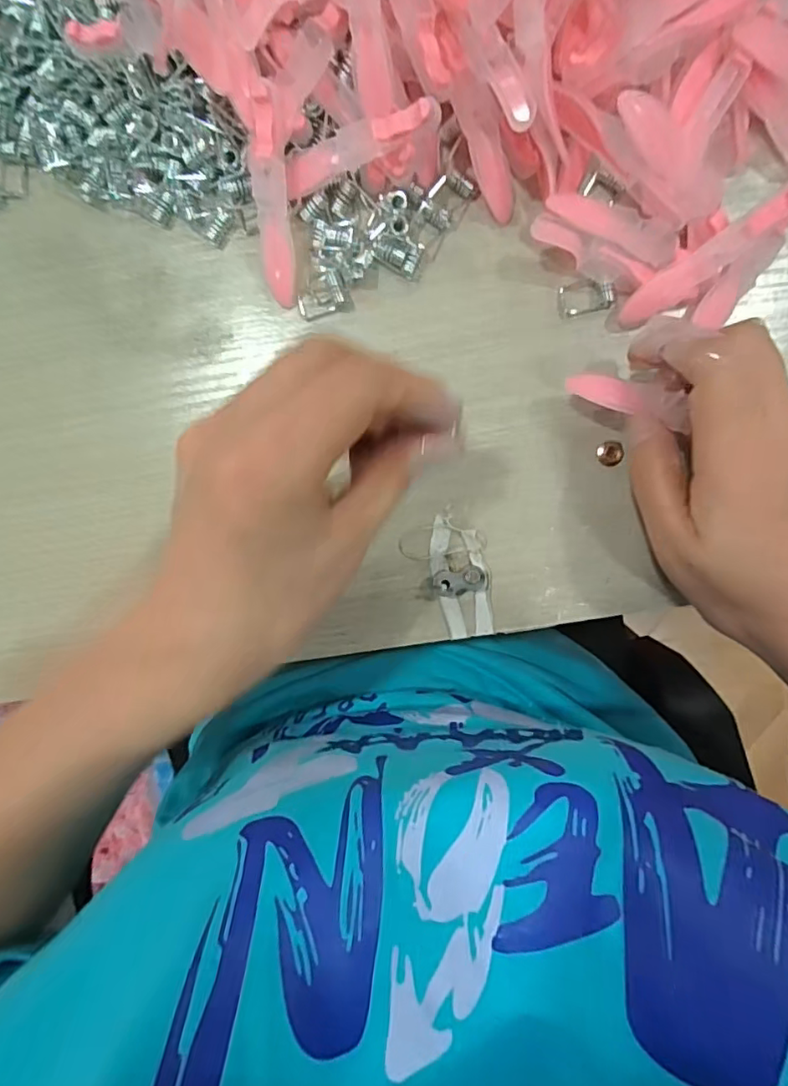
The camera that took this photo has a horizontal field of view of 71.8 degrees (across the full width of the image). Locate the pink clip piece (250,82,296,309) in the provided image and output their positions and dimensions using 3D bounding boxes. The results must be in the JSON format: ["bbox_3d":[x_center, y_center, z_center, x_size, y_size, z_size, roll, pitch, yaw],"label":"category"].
[{"bbox_3d":[-0.052,-0.143,0.231,0.012,0.006,0.078,0,121,4],"label":"pink clip piece"}]

